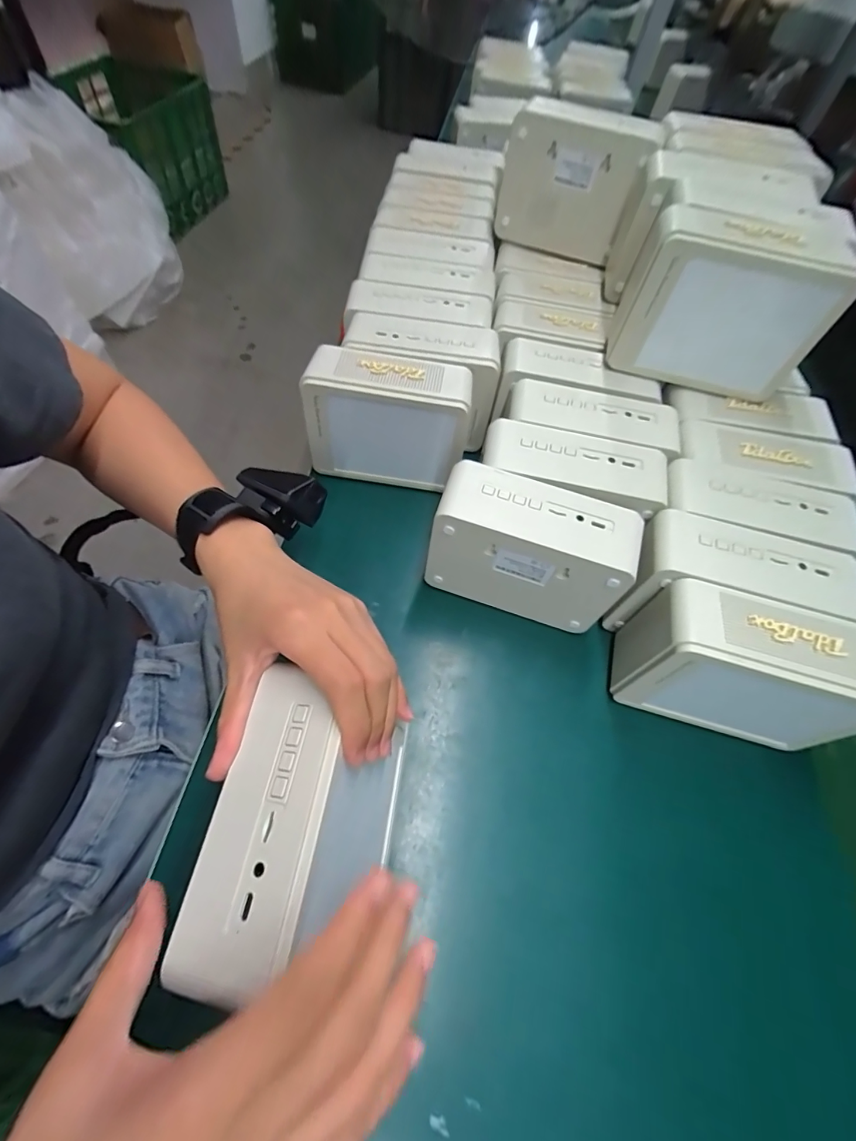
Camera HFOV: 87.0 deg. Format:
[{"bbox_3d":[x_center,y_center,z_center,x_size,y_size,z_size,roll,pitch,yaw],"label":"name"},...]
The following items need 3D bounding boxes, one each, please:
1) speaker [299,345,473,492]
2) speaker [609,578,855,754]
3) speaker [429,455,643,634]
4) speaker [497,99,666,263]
[{"bbox_3d":[-0.036,-0.134,0.411,0.139,0.109,0.063,9,59,-1],"label":"speaker"},{"bbox_3d":[0.213,0.070,0.314,0.142,0.106,0.057,17,59,4],"label":"speaker"},{"bbox_3d":[0.074,-0.013,0.351,0.135,0.110,0.054,19,59,5],"label":"speaker"},{"bbox_3d":[0.139,-0.380,0.452,0.135,0.111,0.047,19,59,7],"label":"speaker"}]

